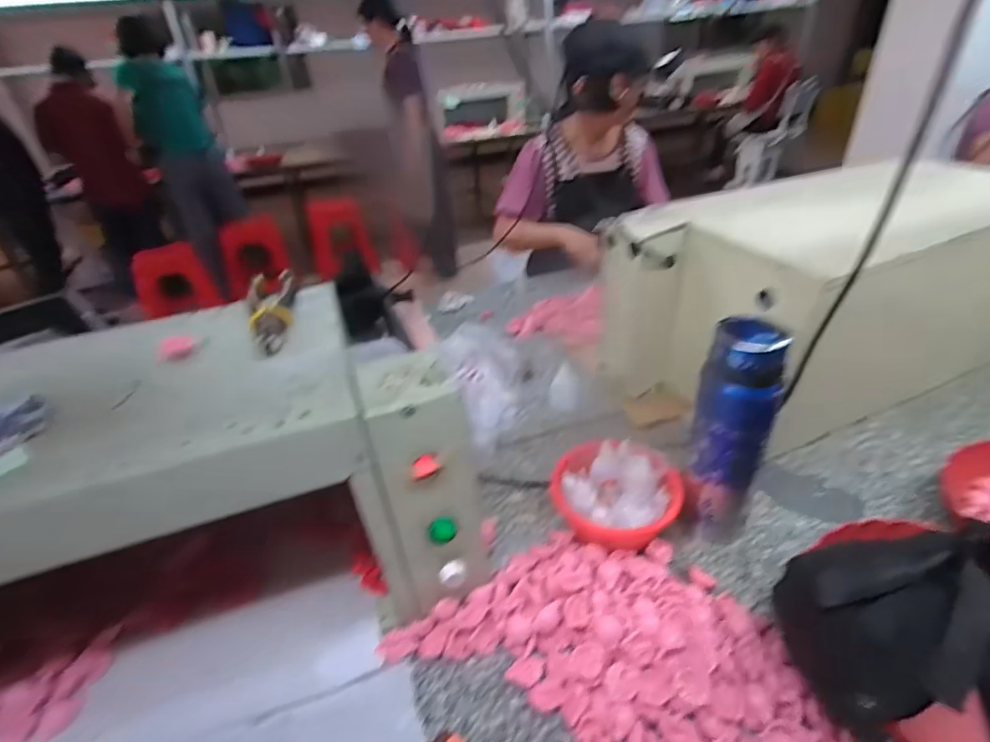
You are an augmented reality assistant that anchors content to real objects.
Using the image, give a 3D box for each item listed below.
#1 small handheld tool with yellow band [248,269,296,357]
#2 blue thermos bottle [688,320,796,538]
[{"bbox_3d":[-0.247,-0.073,0.550,0.052,0.020,0.209,-16,35,-16],"label":"small handheld tool with yellow band"},{"bbox_3d":[0.256,0.077,0.544,0.079,0.269,0.066,14,39,27],"label":"blue thermos bottle"}]

